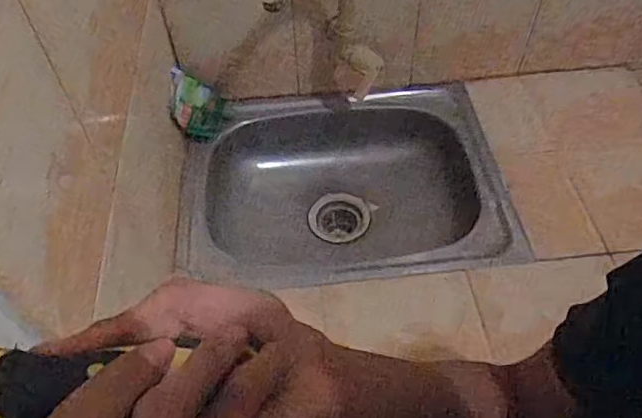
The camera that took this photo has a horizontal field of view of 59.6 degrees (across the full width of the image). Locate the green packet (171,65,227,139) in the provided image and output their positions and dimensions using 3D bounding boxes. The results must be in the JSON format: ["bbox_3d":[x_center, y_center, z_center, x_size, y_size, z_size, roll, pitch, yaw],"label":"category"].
[{"bbox_3d":[-0.210,-0.170,0.924,0.021,0.114,0.093,8,76,43],"label":"green packet"}]

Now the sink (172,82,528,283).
[{"bbox_3d":[0.029,-0.012,0.939,0.489,0.157,0.379,-5,53,-2],"label":"sink"}]

